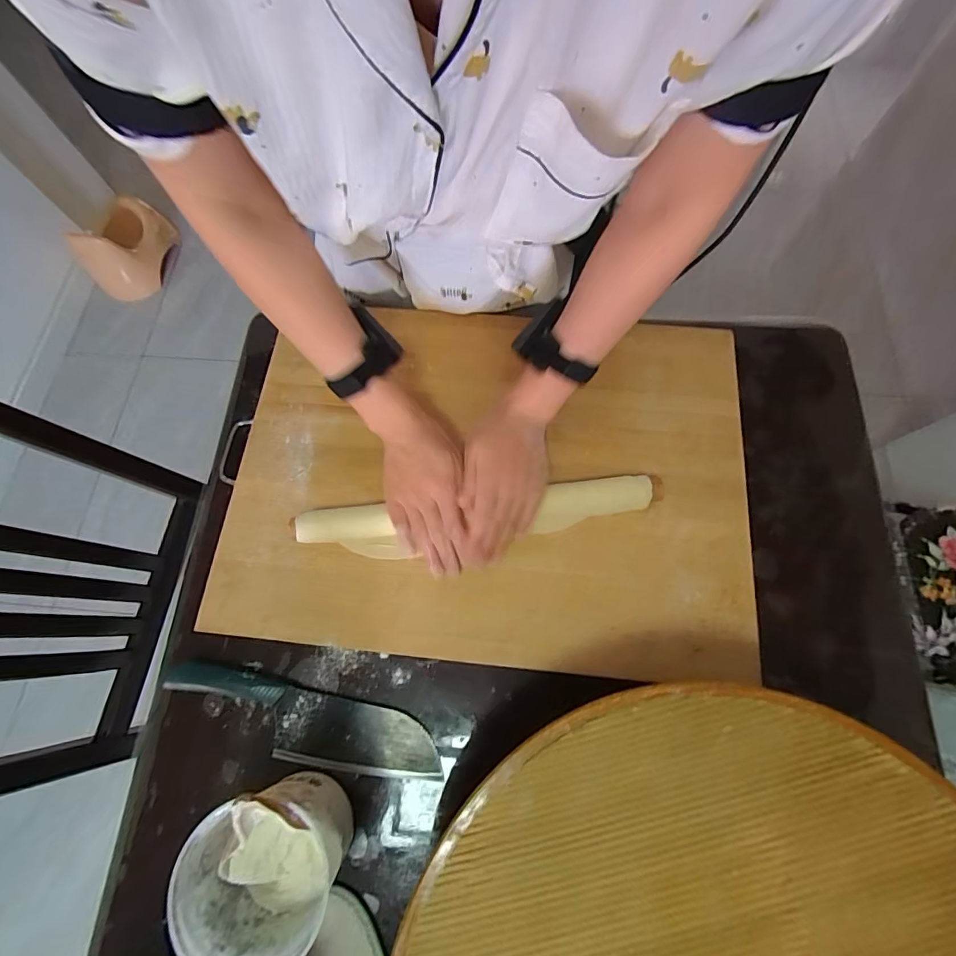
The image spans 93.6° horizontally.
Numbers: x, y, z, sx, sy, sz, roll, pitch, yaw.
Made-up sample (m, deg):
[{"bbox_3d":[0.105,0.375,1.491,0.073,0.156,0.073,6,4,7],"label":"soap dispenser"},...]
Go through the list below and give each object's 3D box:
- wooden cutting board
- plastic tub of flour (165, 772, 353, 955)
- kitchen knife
[{"bbox_3d":[0.005,-0.010,0.507,0.562,0.020,0.402,5,72,4],"label":"wooden cutting board"},{"bbox_3d":[-0.169,0.320,0.375,0.103,0.107,0.106,-1,72,2],"label":"plastic tub of flour"},{"bbox_3d":[-0.178,0.244,0.445,0.284,0.022,0.064,13,73,6],"label":"kitchen knife"}]

